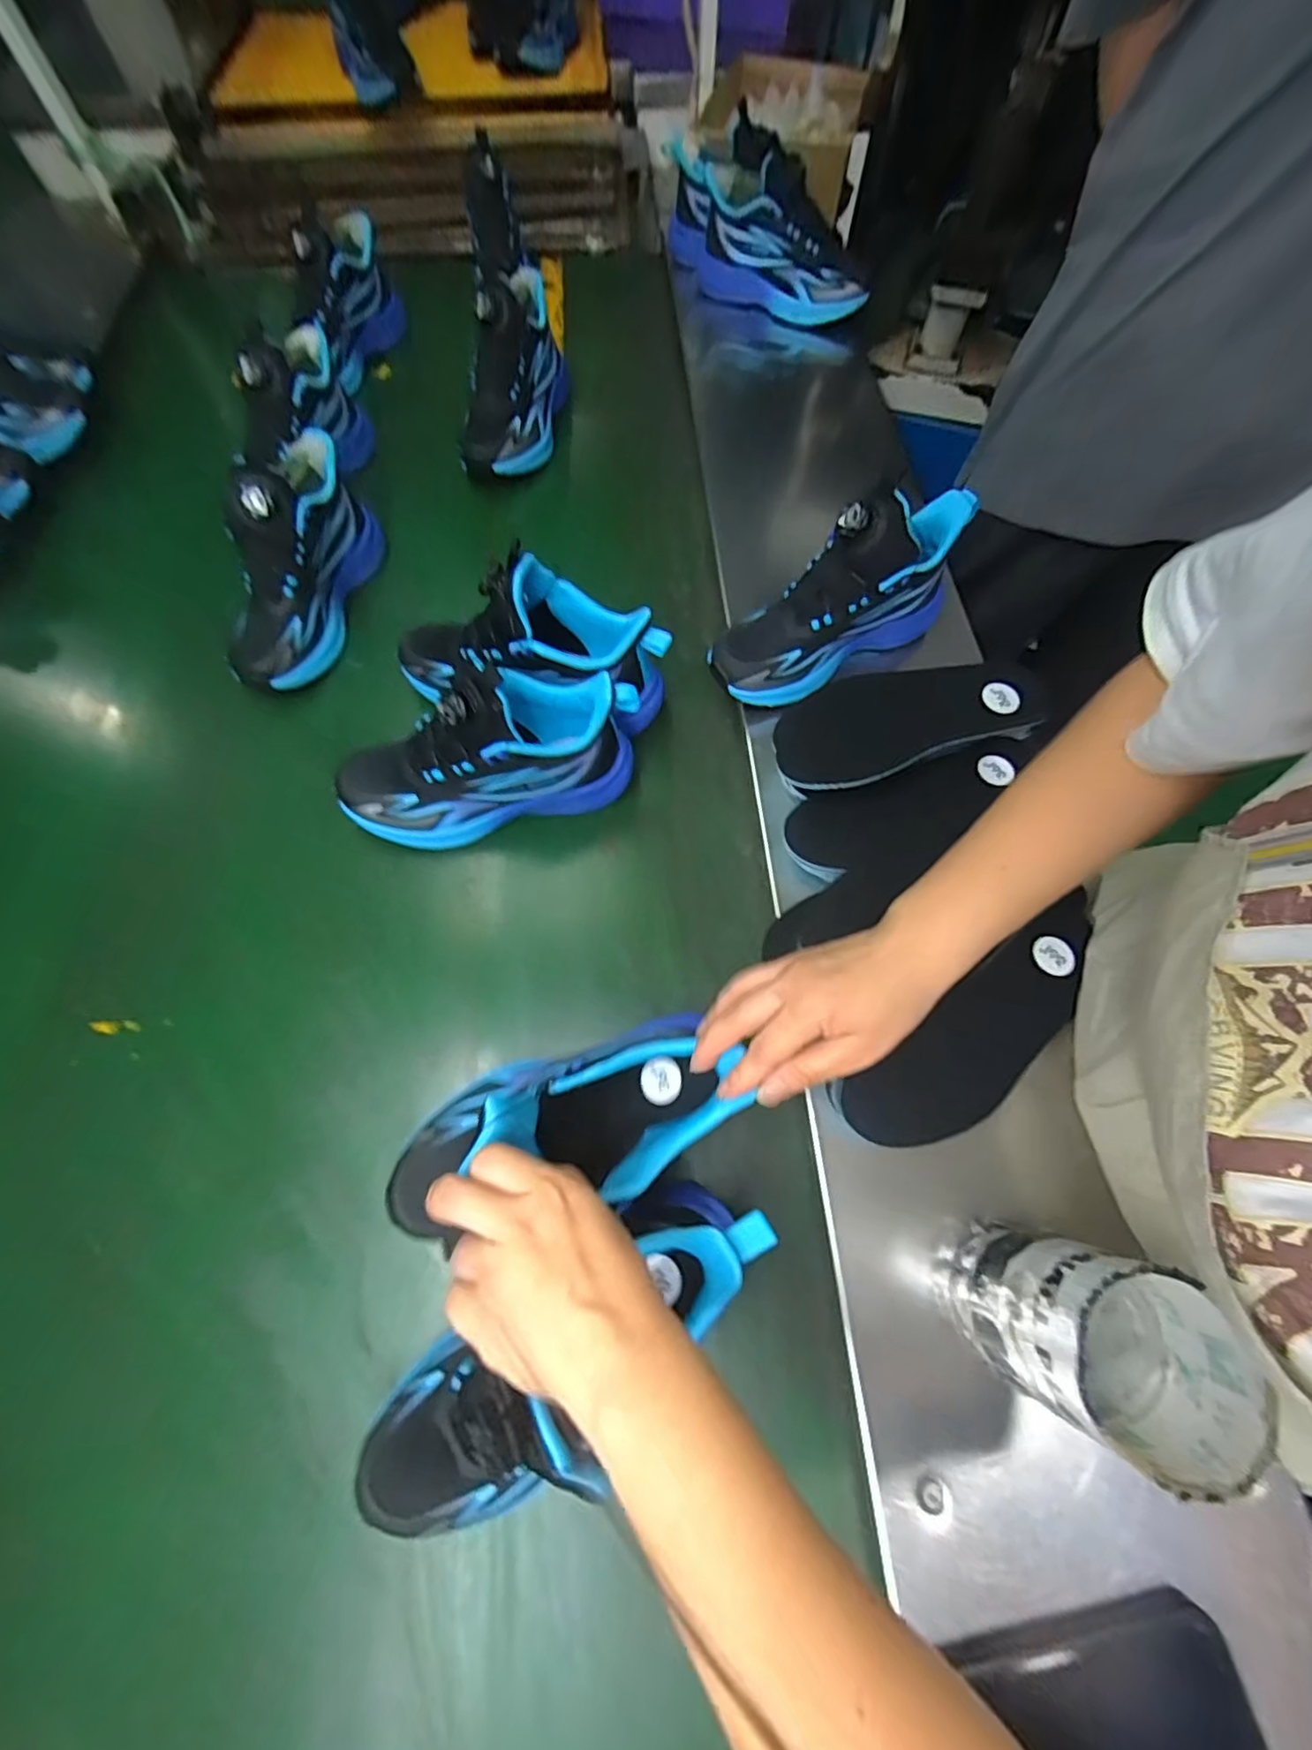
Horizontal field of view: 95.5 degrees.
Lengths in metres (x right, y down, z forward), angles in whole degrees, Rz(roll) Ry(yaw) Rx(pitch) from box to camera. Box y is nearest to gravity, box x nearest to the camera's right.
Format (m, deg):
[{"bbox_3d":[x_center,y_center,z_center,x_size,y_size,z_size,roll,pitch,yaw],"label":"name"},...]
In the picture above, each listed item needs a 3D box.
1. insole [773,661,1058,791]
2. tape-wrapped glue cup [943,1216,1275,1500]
[{"bbox_3d":[0.189,-0.121,0.451,0.207,0.014,0.089,-17,65,-4],"label":"insole"},{"bbox_3d":[0.224,0.240,0.314,0.088,0.120,0.078,15,67,10],"label":"tape-wrapped glue cup"}]

